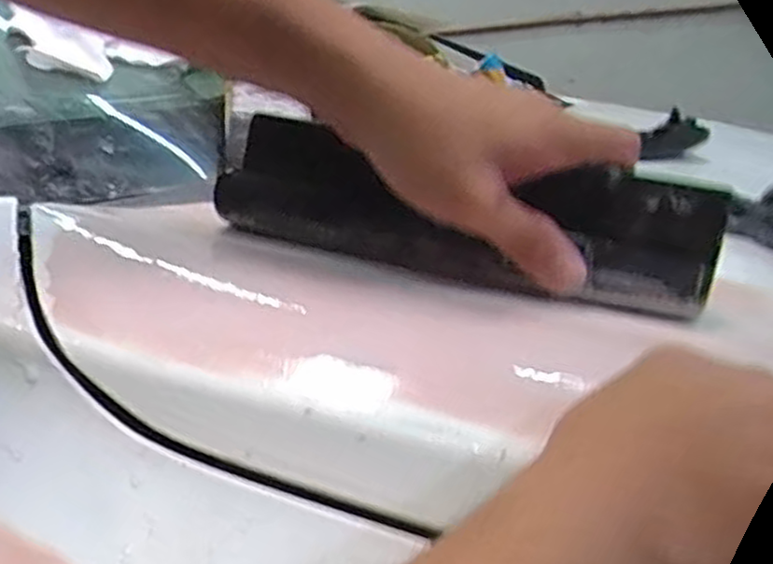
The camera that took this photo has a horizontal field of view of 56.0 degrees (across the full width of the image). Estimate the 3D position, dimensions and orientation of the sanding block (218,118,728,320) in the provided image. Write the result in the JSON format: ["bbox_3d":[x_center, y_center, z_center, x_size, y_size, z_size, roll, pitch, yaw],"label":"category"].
[{"bbox_3d":[0.031,-0.031,0.341,0.229,0.061,0.020,10,17,12],"label":"sanding block"}]

